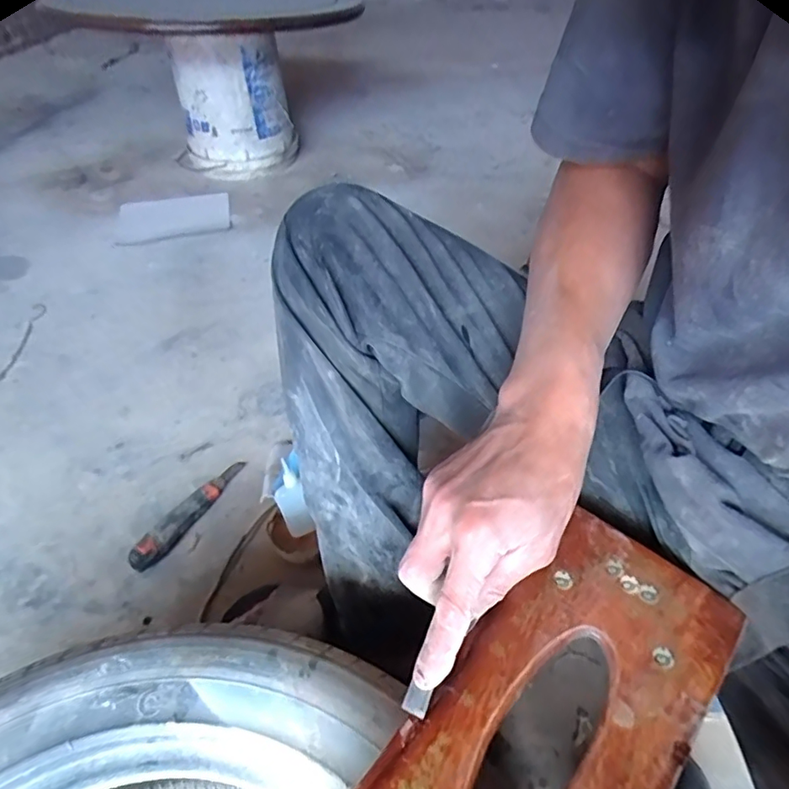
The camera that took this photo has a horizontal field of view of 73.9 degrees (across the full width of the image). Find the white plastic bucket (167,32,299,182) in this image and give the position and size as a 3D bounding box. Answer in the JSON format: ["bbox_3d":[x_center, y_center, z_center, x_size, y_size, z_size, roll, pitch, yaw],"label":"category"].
[{"bbox_3d":[-0.465,-0.817,1.477,0.339,0.328,0.277,-14,47,-12],"label":"white plastic bucket"}]

